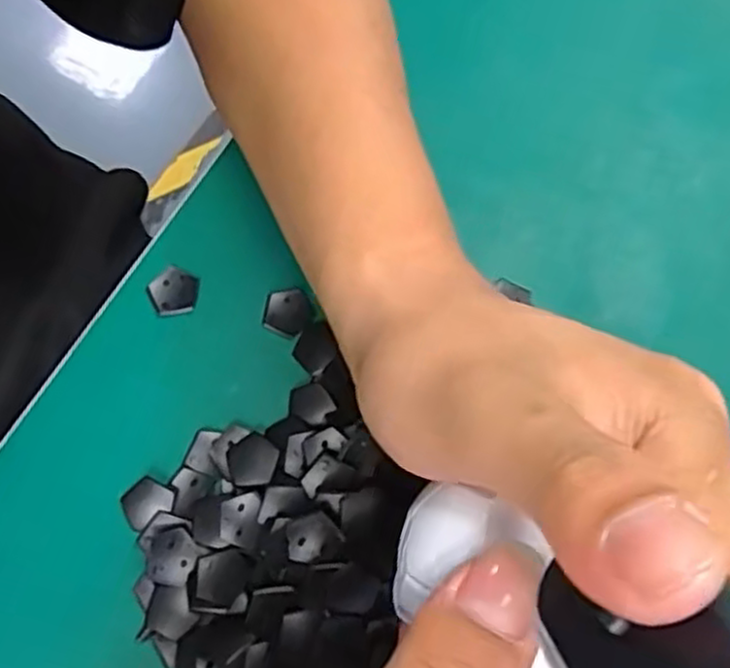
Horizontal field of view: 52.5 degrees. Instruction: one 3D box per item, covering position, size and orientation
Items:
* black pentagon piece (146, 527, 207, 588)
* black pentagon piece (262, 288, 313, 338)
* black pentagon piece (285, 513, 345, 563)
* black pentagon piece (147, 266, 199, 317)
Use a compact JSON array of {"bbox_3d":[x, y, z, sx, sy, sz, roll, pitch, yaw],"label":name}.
[{"bbox_3d":[-0.067,0.078,0.258,0.016,0.007,0.019,26,76,9],"label":"black pentagon piece"},{"bbox_3d":[-0.030,-0.009,0.285,0.017,0.004,0.018,18,75,6],"label":"black pentagon piece"},{"bbox_3d":[-0.018,0.068,0.247,0.018,0.004,0.014,-32,72,-2],"label":"black pentagon piece"},{"bbox_3d":[-0.074,-0.016,0.288,0.019,0.004,0.018,-37,76,-9],"label":"black pentagon piece"}]

